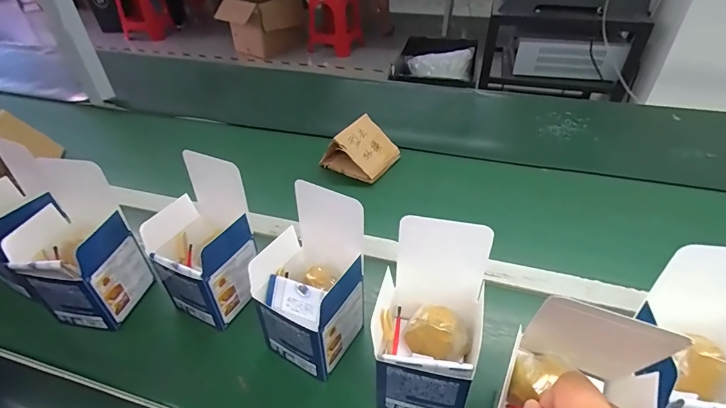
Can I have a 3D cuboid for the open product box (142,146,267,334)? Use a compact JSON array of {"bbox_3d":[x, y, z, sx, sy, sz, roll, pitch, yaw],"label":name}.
[{"bbox_3d":[-0.181,0.051,0.440,0.089,0.157,0.111,28,48,31],"label":"open product box"}]

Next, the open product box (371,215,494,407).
[{"bbox_3d":[0.059,0.114,0.358,0.099,0.179,0.094,8,41,12],"label":"open product box"}]

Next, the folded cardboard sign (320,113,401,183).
[{"bbox_3d":[-0.002,-0.103,0.703,0.110,0.071,0.107,24,46,28],"label":"folded cardboard sign"}]

